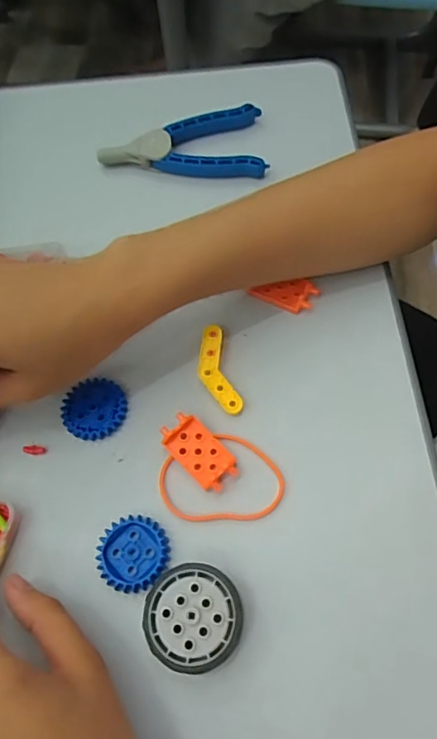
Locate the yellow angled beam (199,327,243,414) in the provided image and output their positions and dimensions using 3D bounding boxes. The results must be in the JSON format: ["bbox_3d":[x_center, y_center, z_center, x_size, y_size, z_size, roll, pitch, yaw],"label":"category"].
[{"bbox_3d":[-0.002,0.001,0.321,0.020,0.004,0.058,-16,76,-1],"label":"yellow angled beam"}]

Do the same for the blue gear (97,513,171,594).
[{"bbox_3d":[-0.048,0.100,0.282,0.038,0.006,0.038,13,65,8],"label":"blue gear"}]

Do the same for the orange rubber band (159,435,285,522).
[{"bbox_3d":[0.001,0.062,0.298,0.069,0.006,0.048,-2,66,2],"label":"orange rubber band"}]

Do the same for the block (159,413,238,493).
[{"bbox_3d":[-0.011,0.048,0.302,0.025,0.012,0.047,-42,70,-17],"label":"block"}]

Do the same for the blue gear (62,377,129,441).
[{"bbox_3d":[-0.077,0.025,0.320,0.039,0.009,0.038,-1,64,2],"label":"blue gear"}]

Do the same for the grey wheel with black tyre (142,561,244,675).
[{"bbox_3d":[-0.013,0.126,0.262,0.048,0.017,0.048,-1,64,2],"label":"grey wheel with black tyre"}]

